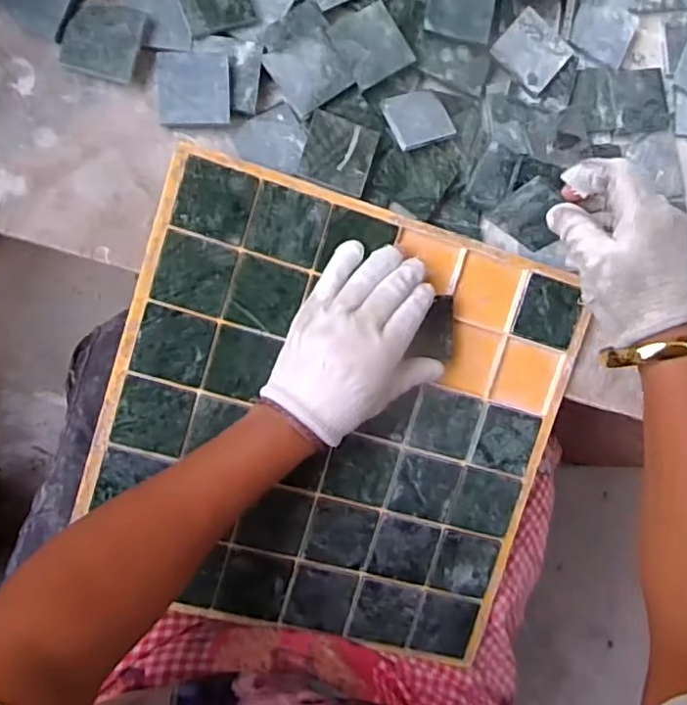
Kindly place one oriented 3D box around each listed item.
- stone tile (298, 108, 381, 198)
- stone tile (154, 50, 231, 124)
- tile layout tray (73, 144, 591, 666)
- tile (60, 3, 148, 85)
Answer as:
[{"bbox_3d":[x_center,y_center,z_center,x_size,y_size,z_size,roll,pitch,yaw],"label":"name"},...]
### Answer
[{"bbox_3d":[-0.003,-0.138,0.425,0.048,0.004,0.048,18,86,-9],"label":"stone tile"},{"bbox_3d":[-0.100,-0.177,0.410,0.047,0.006,0.049,-3,89,-10],"label":"stone tile"},{"bbox_3d":[-0.004,0.054,0.444,0.314,0.009,0.306,16,94,-9],"label":"tile layout tray"},{"bbox_3d":[-0.158,-0.207,0.404,0.046,0.007,0.046,13,87,-9],"label":"tile"}]

